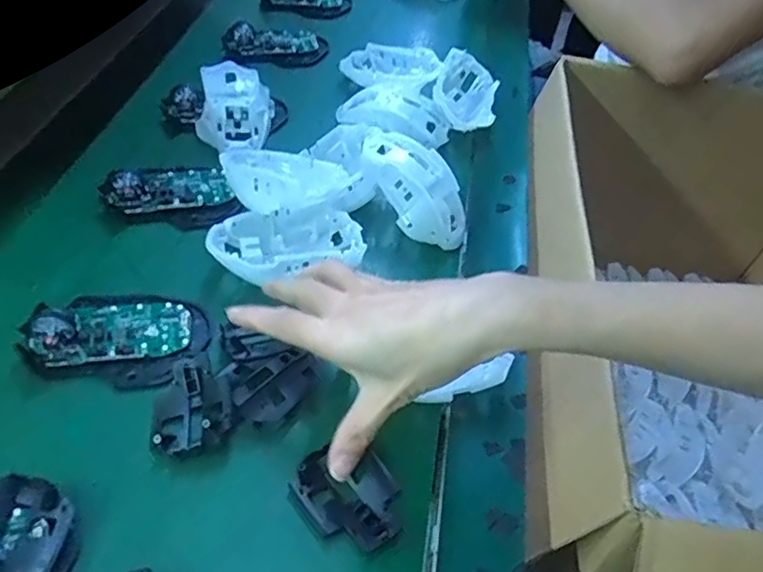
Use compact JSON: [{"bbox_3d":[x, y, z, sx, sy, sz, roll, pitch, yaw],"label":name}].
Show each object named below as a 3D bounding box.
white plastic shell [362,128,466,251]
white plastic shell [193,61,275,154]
[{"bbox_3d":[0.024,-0.082,0.497,0.110,0.054,0.058,36,54,22],"label":"white plastic shell"},{"bbox_3d":[-0.137,-0.169,0.557,0.069,0.041,0.104,-4,50,-8],"label":"white plastic shell"}]

